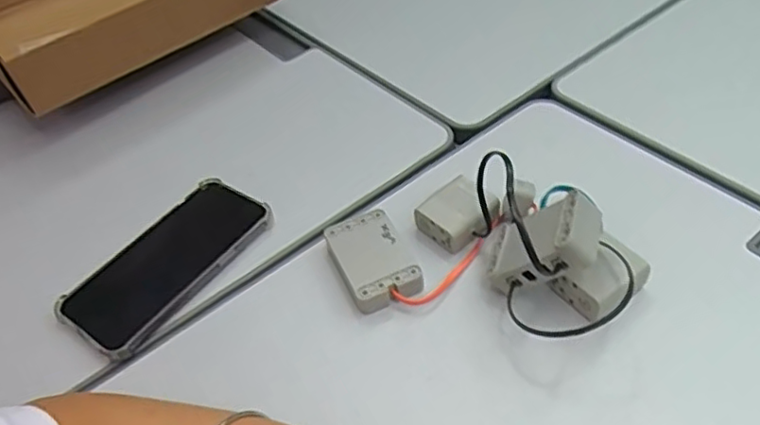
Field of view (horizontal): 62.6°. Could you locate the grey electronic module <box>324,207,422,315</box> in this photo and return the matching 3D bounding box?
[{"bbox_3d":[-0.005,0.037,0.464,0.054,0.029,0.075,-17,42,-12],"label":"grey electronic module"}]

